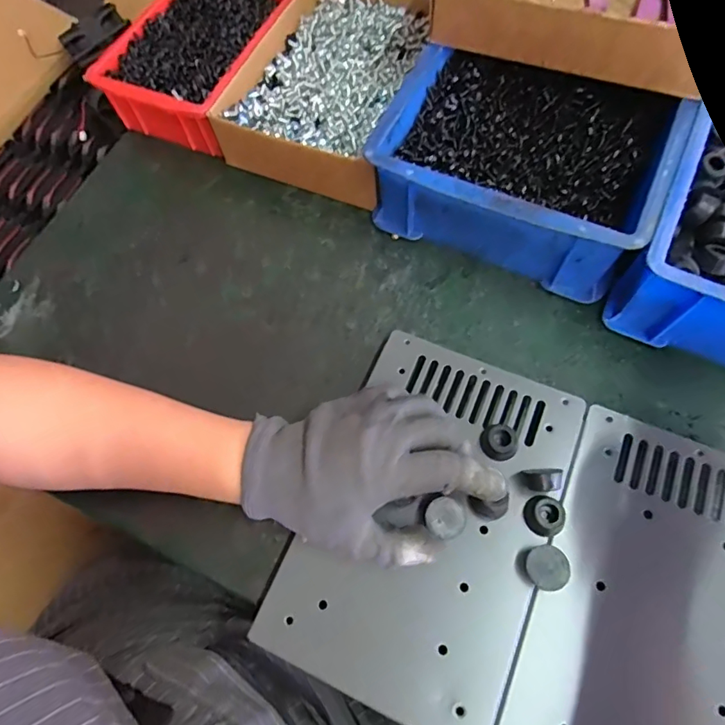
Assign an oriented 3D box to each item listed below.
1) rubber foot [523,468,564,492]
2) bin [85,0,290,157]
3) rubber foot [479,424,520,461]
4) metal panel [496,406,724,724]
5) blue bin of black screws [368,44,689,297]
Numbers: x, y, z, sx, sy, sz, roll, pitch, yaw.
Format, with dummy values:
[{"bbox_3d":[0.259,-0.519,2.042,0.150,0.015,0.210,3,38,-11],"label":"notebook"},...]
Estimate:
[{"bbox_3d":[0.114,0.077,0.314,0.022,0.021,0.014,-1,67,3],"label":"rubber foot"},{"bbox_3d":[-0.157,-0.303,0.493,0.133,0.072,0.207,19,67,12],"label":"bin"},{"bbox_3d":[0.093,0.054,0.330,0.022,0.013,0.022,-15,66,-3],"label":"rubber foot"},{"bbox_3d":[0.168,0.147,0.290,0.118,0.013,0.223,22,65,13],"label":"metal panel"},{"bbox_3d":[0.128,-0.159,0.402,0.206,0.088,0.170,21,67,13],"label":"blue bin of black screws"}]

